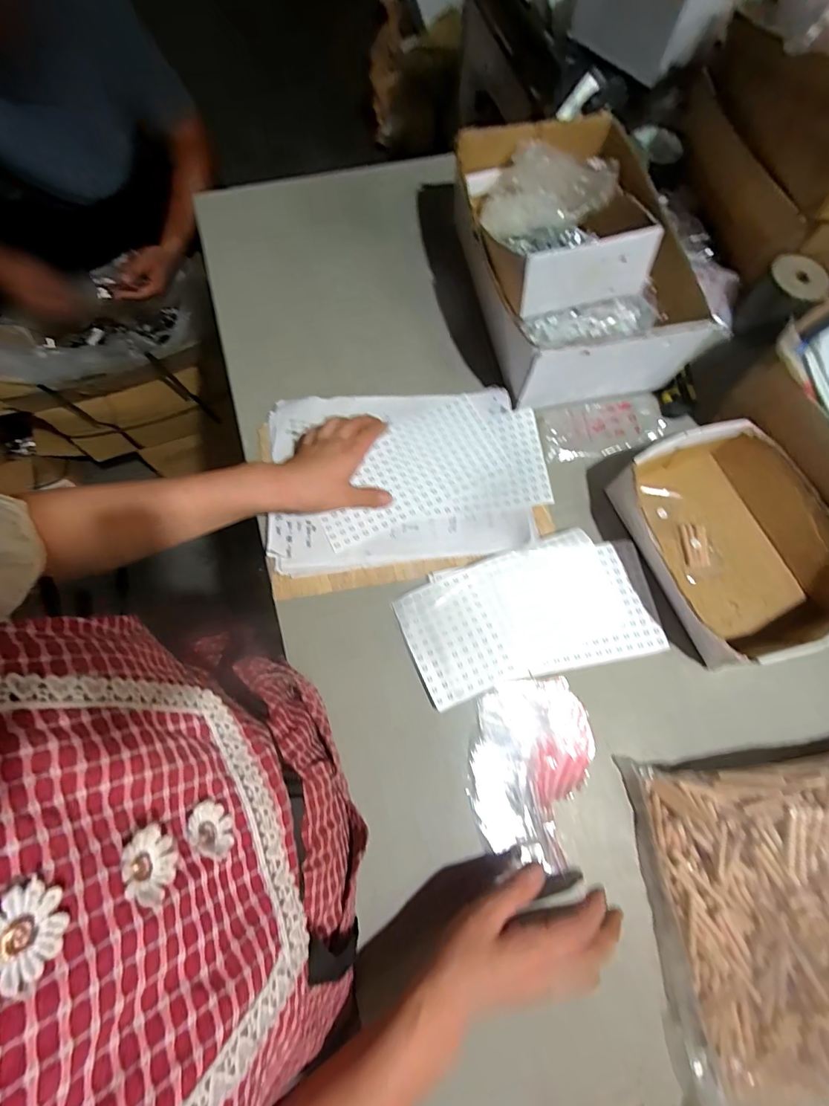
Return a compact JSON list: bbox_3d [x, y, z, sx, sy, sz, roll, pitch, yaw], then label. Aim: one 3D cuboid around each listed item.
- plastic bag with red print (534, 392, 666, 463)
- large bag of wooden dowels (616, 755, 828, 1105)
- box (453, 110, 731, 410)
[{"bbox_3d":[0.234,-0.161,0.559,0.161,0.026,0.076,-11,72,-5],"label":"plastic bag with red print"},{"bbox_3d":[0.392,0.303,0.380,0.344,0.091,0.257,-5,71,-3],"label":"large bag of wooden dowels"},{"bbox_3d":[0.190,-0.362,0.558,0.257,0.134,0.330,-12,72,-6],"label":"box"}]

